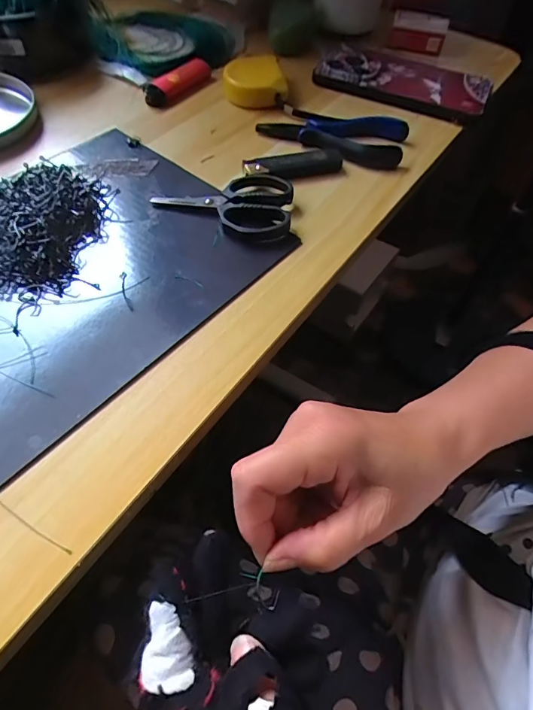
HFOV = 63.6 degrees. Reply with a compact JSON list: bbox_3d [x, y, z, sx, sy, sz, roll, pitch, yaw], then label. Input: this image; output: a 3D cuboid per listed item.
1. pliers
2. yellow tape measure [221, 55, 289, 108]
[{"bbox_3d":[0.056,-0.188,0.365,0.121,0.017,0.054,12,56,4],"label":"pliers"},{"bbox_3d":[-0.012,-0.254,0.398,0.055,0.023,0.066,-7,57,-9],"label":"yellow tape measure"}]

